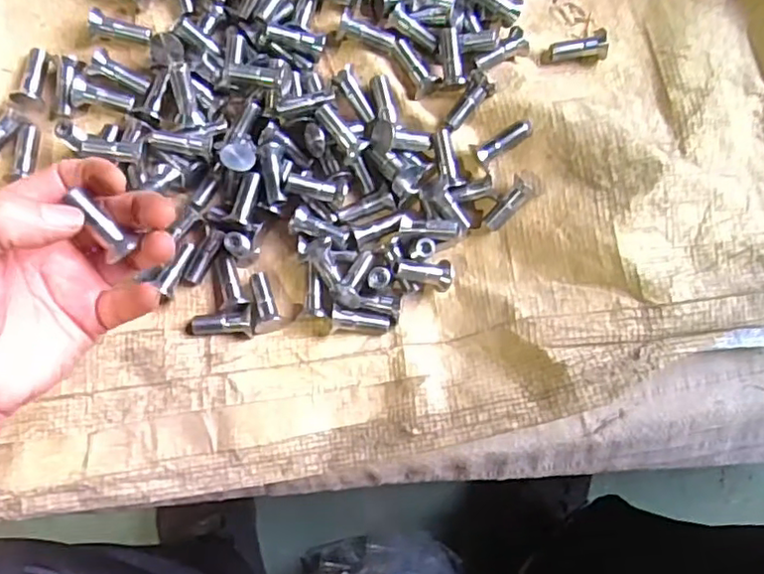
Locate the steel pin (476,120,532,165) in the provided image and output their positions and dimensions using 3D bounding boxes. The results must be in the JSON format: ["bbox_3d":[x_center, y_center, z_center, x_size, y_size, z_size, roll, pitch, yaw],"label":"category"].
[{"bbox_3d":[0.073,-0.087,0.369,0.037,0.013,0.010,-34,87,-7],"label":"steel pin"}]

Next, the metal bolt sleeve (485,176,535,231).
[{"bbox_3d":[0.077,-0.050,0.374,0.013,0.015,0.034,41,109,2],"label":"metal bolt sleeve"}]

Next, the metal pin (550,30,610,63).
[{"bbox_3d":[0.126,-0.153,0.394,0.035,0.010,0.015,-7,84,8],"label":"metal pin"}]

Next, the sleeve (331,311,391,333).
[{"bbox_3d":[-0.012,0.020,0.361,0.034,0.008,0.010,9,83,-3],"label":"sleeve"}]

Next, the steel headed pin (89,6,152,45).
[{"bbox_3d":[-0.161,-0.159,0.376,0.035,0.011,0.013,8,82,-28],"label":"steel headed pin"}]

